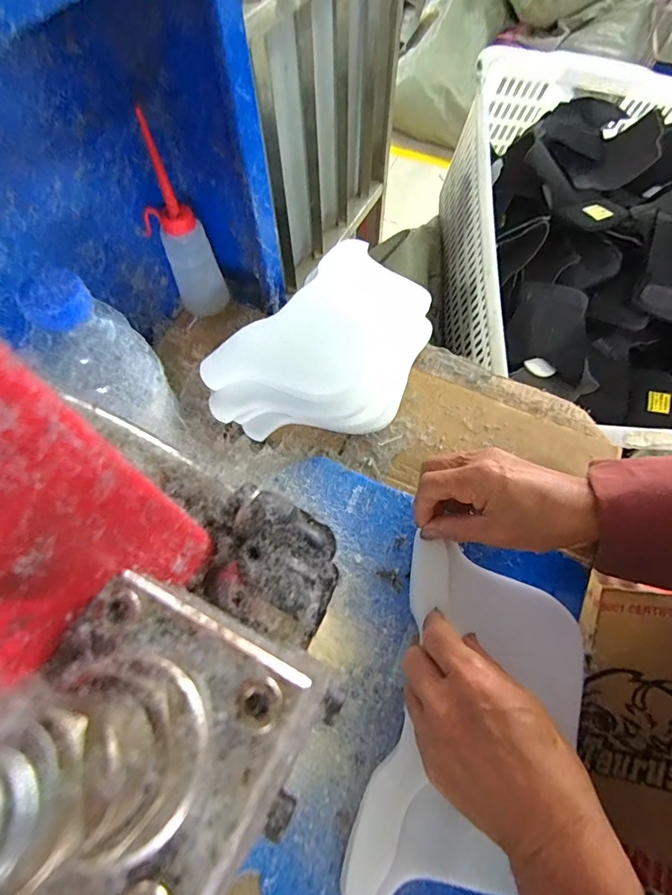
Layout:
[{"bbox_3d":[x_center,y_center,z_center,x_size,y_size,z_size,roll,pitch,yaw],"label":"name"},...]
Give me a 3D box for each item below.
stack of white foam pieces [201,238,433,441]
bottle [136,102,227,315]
[{"bbox_3d":[0.004,-0.102,0.453,0.158,0.056,0.257,33,68,15],"label":"stack of white foam pieces"},{"bbox_3d":[-0.153,-0.210,0.441,0.054,0.173,0.042,-31,67,-15],"label":"bottle"}]

